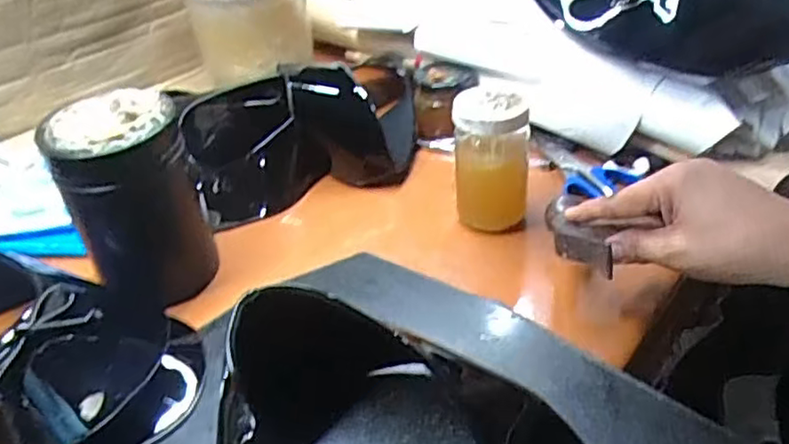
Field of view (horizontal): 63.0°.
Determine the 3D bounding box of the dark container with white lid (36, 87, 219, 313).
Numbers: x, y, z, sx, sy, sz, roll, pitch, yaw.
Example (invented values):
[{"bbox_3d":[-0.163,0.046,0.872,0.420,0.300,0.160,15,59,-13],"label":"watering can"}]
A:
[{"bbox_3d":[-0.194,-0.021,0.480,0.089,0.132,0.077,-21,40,-19],"label":"dark container with white lid"}]

